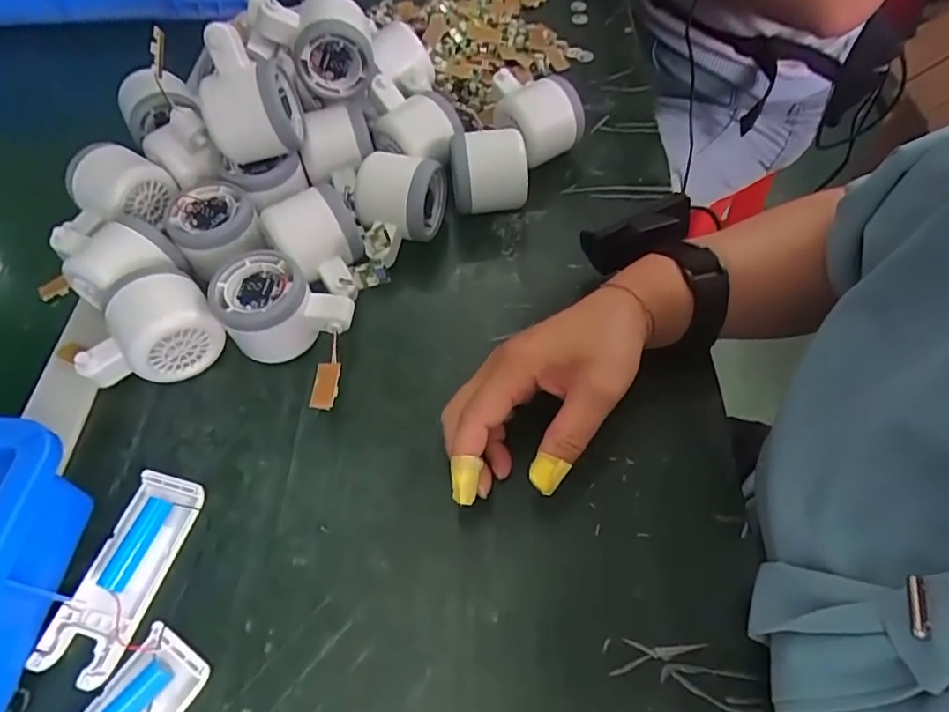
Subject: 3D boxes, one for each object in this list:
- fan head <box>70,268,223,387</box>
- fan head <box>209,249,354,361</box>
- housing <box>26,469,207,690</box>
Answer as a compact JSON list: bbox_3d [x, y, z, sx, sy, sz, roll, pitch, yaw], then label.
[{"bbox_3d":[-0.213,-0.017,0.361,0.084,0.054,0.066,-30,63,-17],"label":"fan head"},{"bbox_3d":[-0.128,-0.028,0.367,0.088,0.052,0.063,24,61,14],"label":"fan head"},{"bbox_3d":[-0.189,0.116,0.301,0.045,0.013,0.104,11,59,7],"label":"housing"}]

